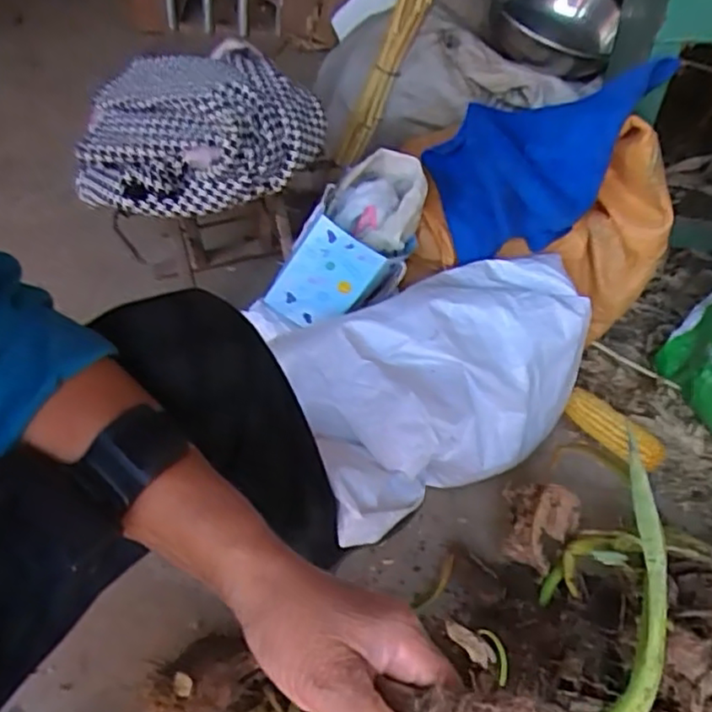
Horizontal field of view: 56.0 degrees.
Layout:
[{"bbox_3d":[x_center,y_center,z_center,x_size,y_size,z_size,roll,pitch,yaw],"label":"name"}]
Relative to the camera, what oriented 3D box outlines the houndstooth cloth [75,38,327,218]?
[{"bbox_3d":[-0.206,-0.307,0.884,0.309,0.132,0.231,-3,47,-5],"label":"houndstooth cloth"}]

